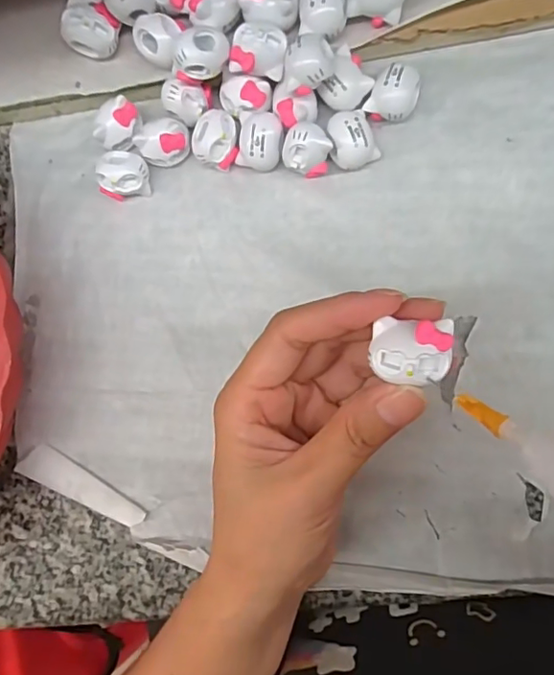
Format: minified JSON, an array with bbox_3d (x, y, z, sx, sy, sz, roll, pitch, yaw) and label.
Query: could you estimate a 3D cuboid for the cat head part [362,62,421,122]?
[{"bbox_3d":[0.054,-0.111,0.249,0.019,0.019,0.023,29,93,8],"label":"cat head part"}]

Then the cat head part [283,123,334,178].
[{"bbox_3d":[0.014,-0.086,0.251,0.020,0.026,0.021,0,89,8],"label":"cat head part"}]

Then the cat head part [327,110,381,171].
[{"bbox_3d":[0.035,-0.090,0.251,0.020,0.020,0.023,-20,86,7],"label":"cat head part"}]

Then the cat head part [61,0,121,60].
[{"bbox_3d":[-0.086,-0.143,0.253,0.021,0.016,0.021,16,91,8],"label":"cat head part"}]

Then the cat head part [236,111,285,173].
[{"bbox_3d":[-0.007,-0.092,0.257,0.020,0.020,0.026,15,91,8],"label":"cat head part"}]

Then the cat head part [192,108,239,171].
[{"bbox_3d":[-0.029,-0.094,0.260,0.021,0.020,0.023,0,89,8],"label":"cat head part"}]

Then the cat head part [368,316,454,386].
[{"bbox_3d":[0.042,0.004,0.168,0.023,0.006,0.019,3,89,8],"label":"cat head part"}]

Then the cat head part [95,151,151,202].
[{"bbox_3d":[-0.074,-0.078,0.267,0.022,0.019,0.021,17,91,8],"label":"cat head part"}]

